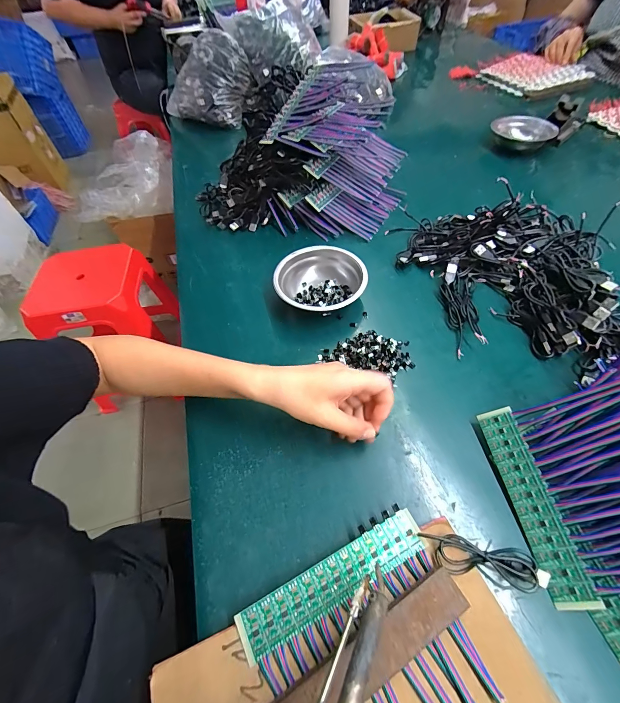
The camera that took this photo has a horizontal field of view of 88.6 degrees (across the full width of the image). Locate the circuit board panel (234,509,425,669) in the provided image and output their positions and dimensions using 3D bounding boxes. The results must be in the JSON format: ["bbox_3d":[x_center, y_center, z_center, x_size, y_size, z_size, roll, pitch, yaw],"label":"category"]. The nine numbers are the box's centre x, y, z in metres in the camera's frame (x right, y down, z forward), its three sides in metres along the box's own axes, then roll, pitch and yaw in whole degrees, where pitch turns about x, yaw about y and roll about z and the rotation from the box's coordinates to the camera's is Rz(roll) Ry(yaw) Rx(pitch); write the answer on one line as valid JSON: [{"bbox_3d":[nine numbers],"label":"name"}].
[{"bbox_3d":[0.020,0.187,0.260,0.163,0.004,0.032,-24,62,-14],"label":"circuit board panel"}]

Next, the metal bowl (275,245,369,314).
[{"bbox_3d":[0.014,-0.096,0.455,0.122,0.043,0.126,-1,55,2],"label":"metal bowl"}]

